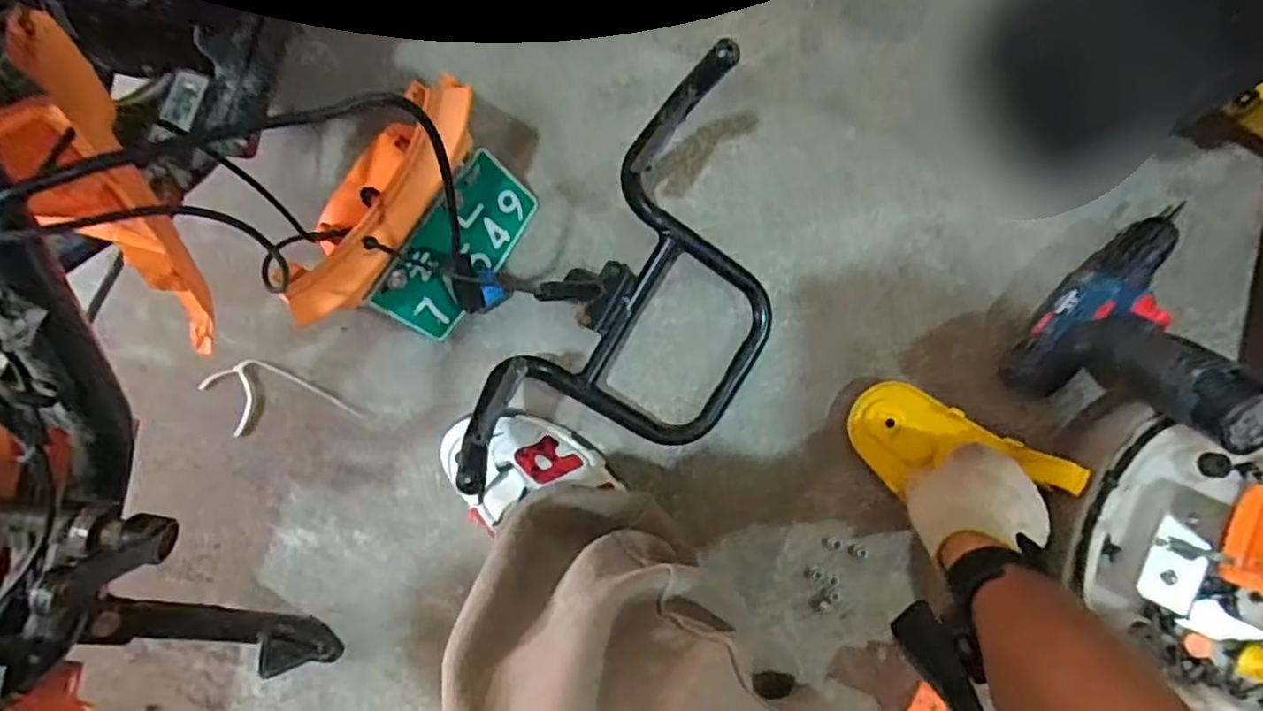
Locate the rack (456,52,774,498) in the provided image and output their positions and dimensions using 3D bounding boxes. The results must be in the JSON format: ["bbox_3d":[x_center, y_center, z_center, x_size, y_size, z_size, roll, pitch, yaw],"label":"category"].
[{"bbox_3d":[0.021,-0.027,0.549,0.181,0.188,0.327,30,87,3],"label":"rack"}]

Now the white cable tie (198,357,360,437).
[{"bbox_3d":[-0.323,0.034,0.640,0.138,0.007,0.067,-10,86,1],"label":"white cable tie"}]

